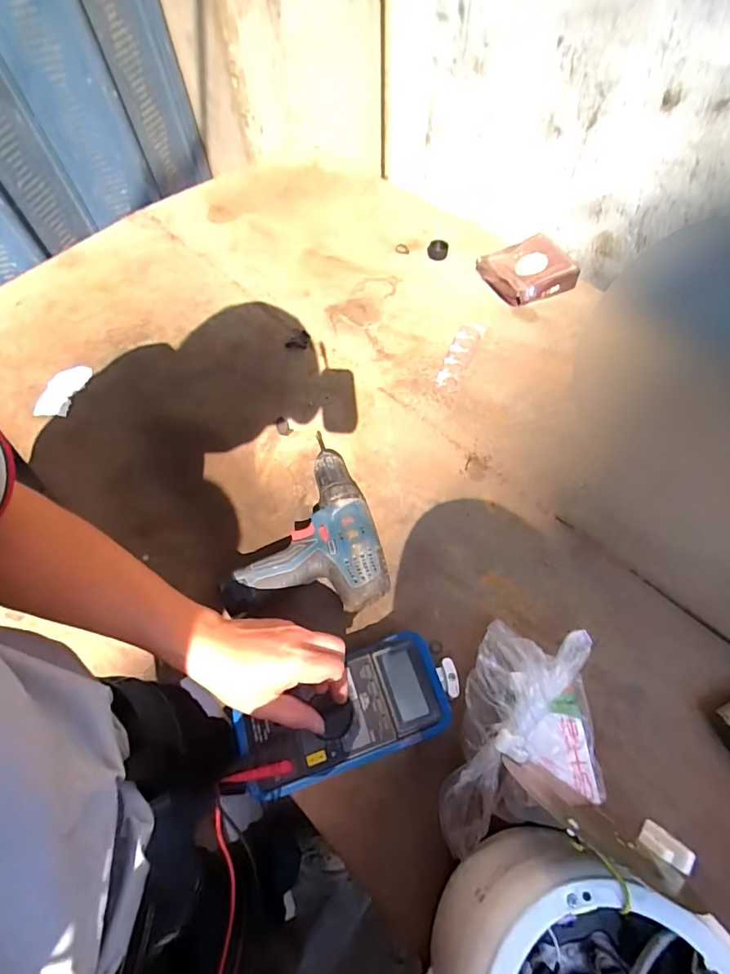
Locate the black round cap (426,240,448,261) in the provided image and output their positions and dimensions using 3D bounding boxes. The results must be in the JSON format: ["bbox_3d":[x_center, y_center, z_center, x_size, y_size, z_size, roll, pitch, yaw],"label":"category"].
[{"bbox_3d":[0.129,-0.417,0.843,0.036,0.032,0.036,-1,61,1],"label":"black round cap"}]

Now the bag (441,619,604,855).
[{"bbox_3d":[0.142,0.218,0.431,0.129,0.079,0.197,5,62,4],"label":"bag"}]

